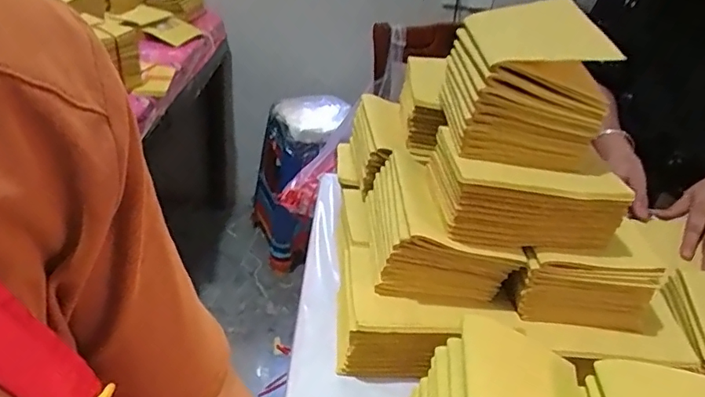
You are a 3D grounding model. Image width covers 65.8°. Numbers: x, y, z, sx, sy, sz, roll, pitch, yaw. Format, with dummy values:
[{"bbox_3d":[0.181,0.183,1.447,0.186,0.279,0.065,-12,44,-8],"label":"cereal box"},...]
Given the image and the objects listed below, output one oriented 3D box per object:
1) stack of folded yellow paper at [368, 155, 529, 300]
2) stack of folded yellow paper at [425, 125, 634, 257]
[{"bbox_3d":[0.084,0.026,0.573,0.129,0.080,0.171,2,31,-7],"label":"stack of folded yellow paper"},{"bbox_3d":[0.161,-0.010,0.531,0.158,0.071,0.117,3,31,-6],"label":"stack of folded yellow paper"}]

